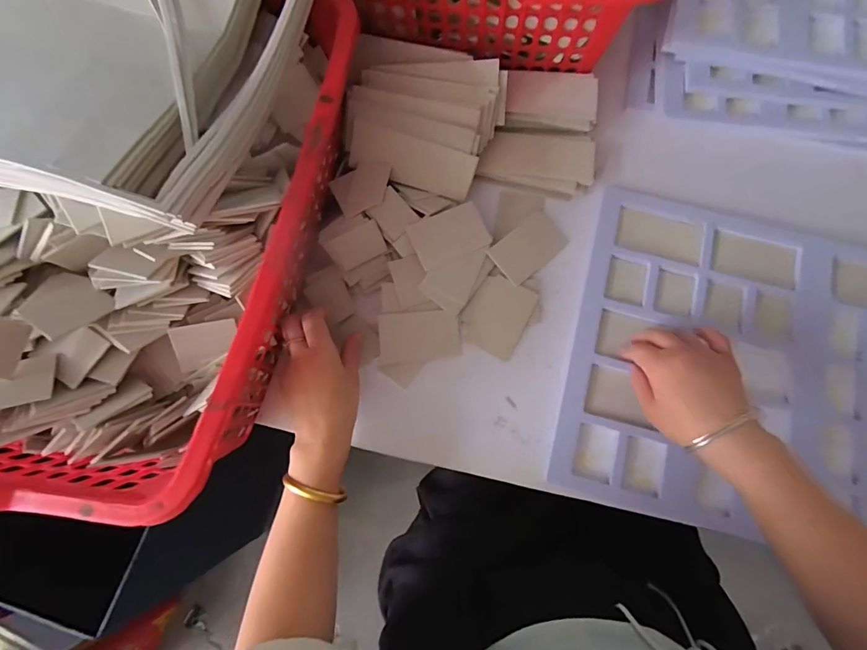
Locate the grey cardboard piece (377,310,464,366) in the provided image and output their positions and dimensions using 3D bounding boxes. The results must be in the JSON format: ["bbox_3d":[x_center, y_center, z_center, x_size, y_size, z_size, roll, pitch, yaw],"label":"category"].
[{"bbox_3d":[-0.015,0.014,0.465,0.089,0.004,0.056,-5,99,-8],"label":"grey cardboard piece"}]

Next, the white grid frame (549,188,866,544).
[{"bbox_3d":[0.372,0.050,0.452,0.428,0.022,0.344,14,78,3],"label":"white grid frame"}]

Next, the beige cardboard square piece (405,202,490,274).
[{"bbox_3d":[0.019,-0.101,0.469,0.089,0.005,0.052,-26,97,-16],"label":"beige cardboard square piece"}]

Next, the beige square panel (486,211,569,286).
[{"bbox_3d":[0.113,-0.093,0.491,0.092,0.010,0.055,-41,81,-7],"label":"beige square panel"}]

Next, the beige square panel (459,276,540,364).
[{"bbox_3d":[0.073,-0.012,0.474,0.068,0.010,0.084,28,80,6],"label":"beige square panel"}]

